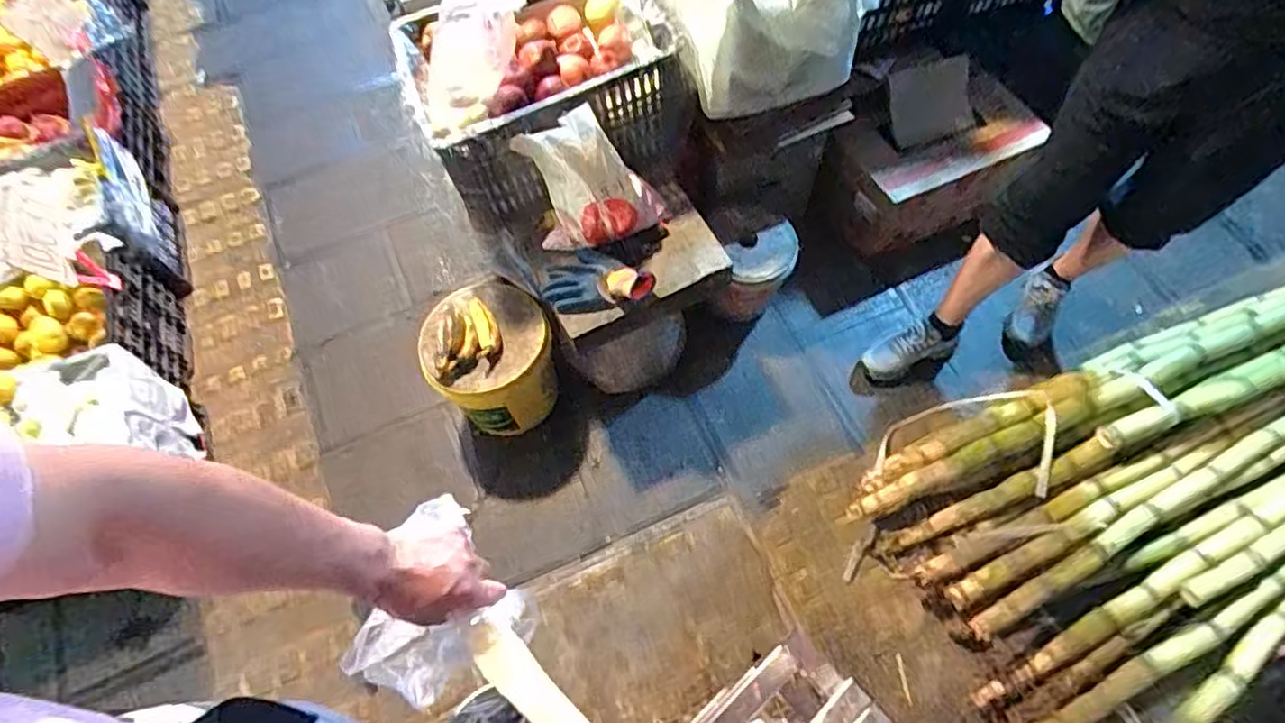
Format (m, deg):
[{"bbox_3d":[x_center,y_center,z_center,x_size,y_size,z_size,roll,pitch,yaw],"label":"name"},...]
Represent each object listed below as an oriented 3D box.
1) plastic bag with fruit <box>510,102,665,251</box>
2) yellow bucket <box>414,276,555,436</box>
[{"bbox_3d":[-0.092,-0.332,1.267,0.254,0.230,0.126,-10,63,-3],"label":"plastic bag with fruit"},{"bbox_3d":[-0.317,-0.011,1.458,0.243,0.289,0.266,-1,63,2],"label":"yellow bucket"}]

